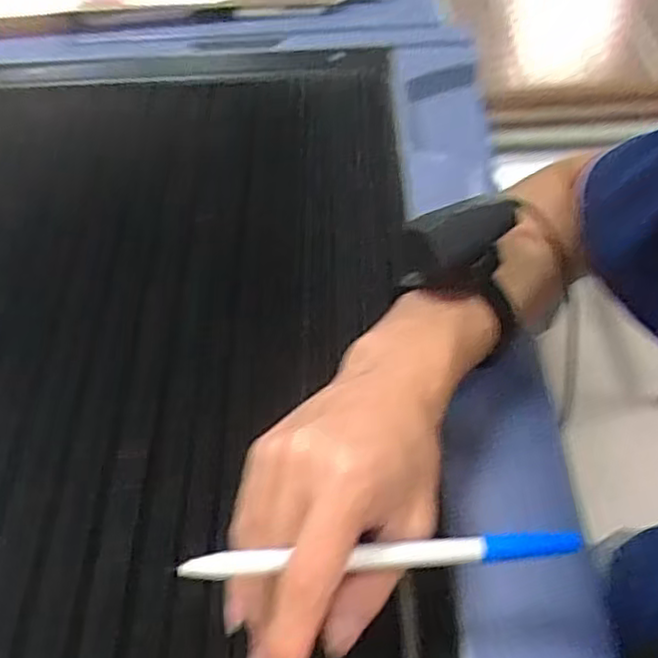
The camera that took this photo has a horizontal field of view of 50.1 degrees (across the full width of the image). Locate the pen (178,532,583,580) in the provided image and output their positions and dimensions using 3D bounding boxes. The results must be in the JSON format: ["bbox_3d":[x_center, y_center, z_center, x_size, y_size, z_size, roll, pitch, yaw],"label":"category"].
[{"bbox_3d":[0.026,0.093,0.291,0.169,0.005,0.010,1,50,-14],"label":"pen"}]

